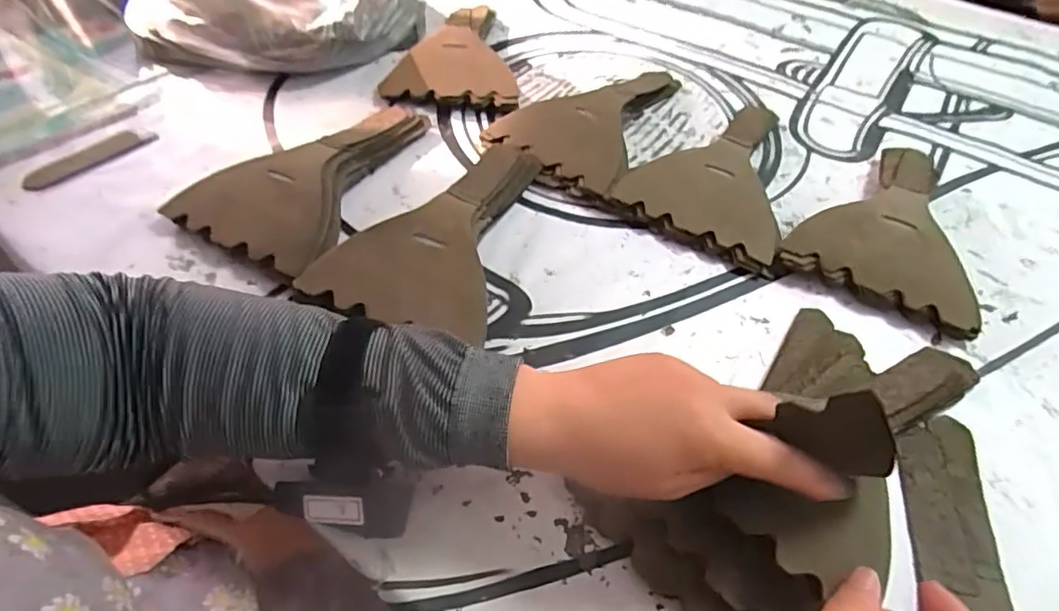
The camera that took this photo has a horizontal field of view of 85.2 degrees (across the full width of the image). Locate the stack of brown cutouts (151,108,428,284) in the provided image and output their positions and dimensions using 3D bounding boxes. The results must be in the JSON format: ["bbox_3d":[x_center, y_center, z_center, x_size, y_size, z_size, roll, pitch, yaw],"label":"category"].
[{"bbox_3d":[-0.200,-0.122,0.519,0.139,0.034,0.242,14,48,6],"label":"stack of brown cutouts"}]

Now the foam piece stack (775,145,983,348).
[{"bbox_3d":[0.348,-0.077,0.523,0.146,0.040,0.250,34,53,23],"label":"foam piece stack"}]

